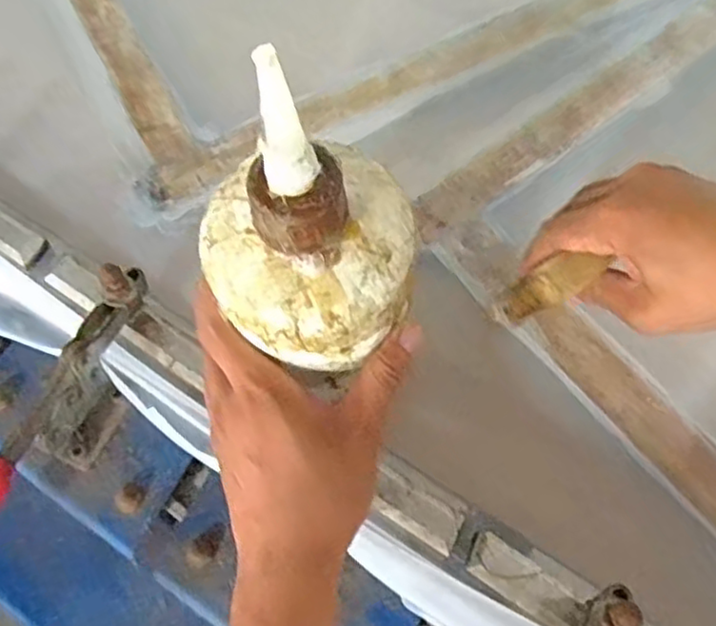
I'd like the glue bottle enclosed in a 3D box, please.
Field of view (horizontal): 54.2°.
[{"bbox_3d":[-0.022,-0.039,0.283,0.090,0.144,0.078,-10,67,-2],"label":"glue bottle"}]

